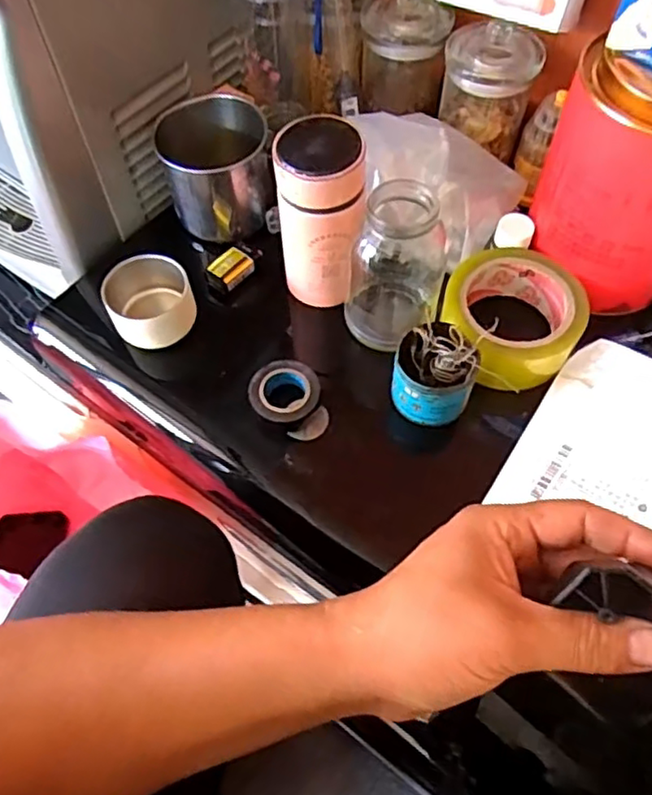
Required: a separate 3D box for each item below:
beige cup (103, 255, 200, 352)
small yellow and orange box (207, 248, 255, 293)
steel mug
[{"bbox_3d":[-0.141,-0.075,0.517,0.064,0.056,0.065,0,59,0],"label":"beige cup"},{"bbox_3d":[-0.083,-0.109,0.540,0.026,0.015,0.037,38,66,21],"label":"small yellow and orange box"},{"bbox_3d":[-0.094,-0.199,0.556,0.091,0.096,0.075,-9,59,-5],"label":"steel mug"}]

